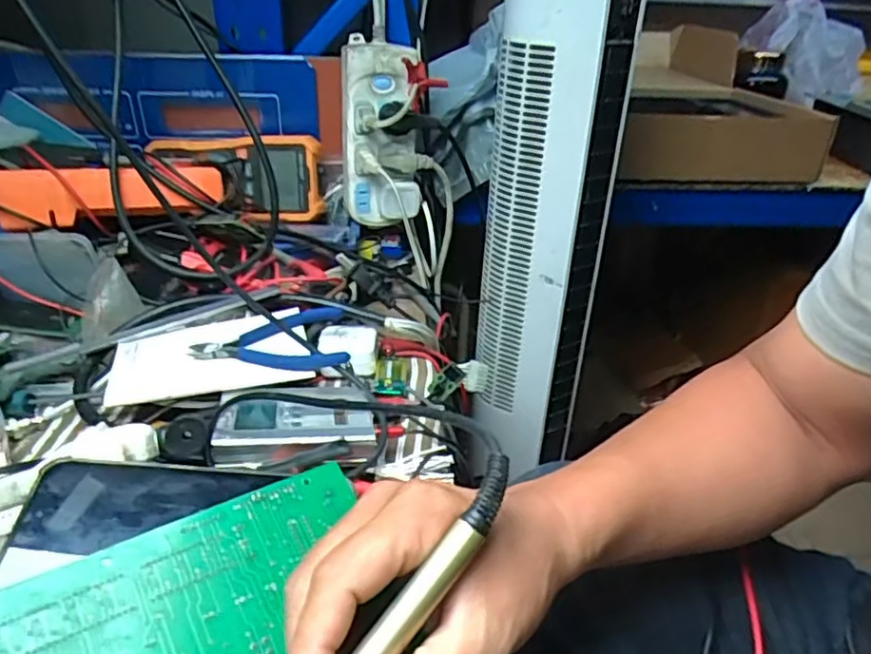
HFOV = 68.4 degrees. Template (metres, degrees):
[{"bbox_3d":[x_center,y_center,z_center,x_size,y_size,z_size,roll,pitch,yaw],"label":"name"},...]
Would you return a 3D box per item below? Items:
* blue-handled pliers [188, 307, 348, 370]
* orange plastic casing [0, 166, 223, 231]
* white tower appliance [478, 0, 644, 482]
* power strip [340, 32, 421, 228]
[{"bbox_3d":[-0.128,0.014,0.496,0.114,0.021,0.084,-3,29,-11],"label":"blue-handled pliers"},{"bbox_3d":[-0.276,-0.112,0.543,0.177,0.043,0.033,-6,30,-16],"label":"orange plastic casing"},{"bbox_3d":[0.127,-0.138,0.746,0.132,0.638,0.115,4,29,2],"label":"white tower appliance"},{"bbox_3d":[-0.057,-0.194,0.664,0.084,0.177,0.058,3,29,0],"label":"power strip"}]

